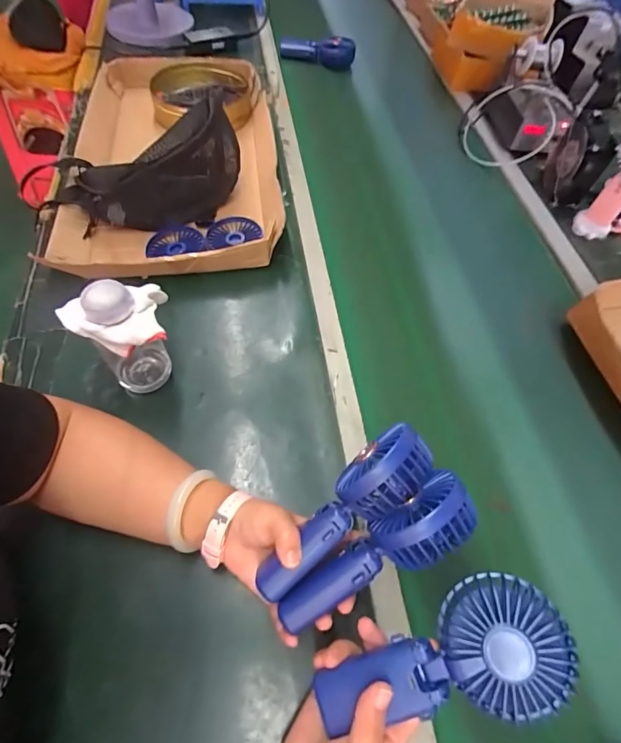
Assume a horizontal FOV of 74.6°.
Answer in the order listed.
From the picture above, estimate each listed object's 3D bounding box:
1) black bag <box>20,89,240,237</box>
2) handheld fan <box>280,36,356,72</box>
[{"bbox_3d":[-0.250,-0.301,0.614,0.298,0.119,0.128,-17,62,-14],"label":"black bag"},{"bbox_3d":[0.024,-0.776,0.988,0.178,0.059,0.059,4,59,-2],"label":"handheld fan"}]

